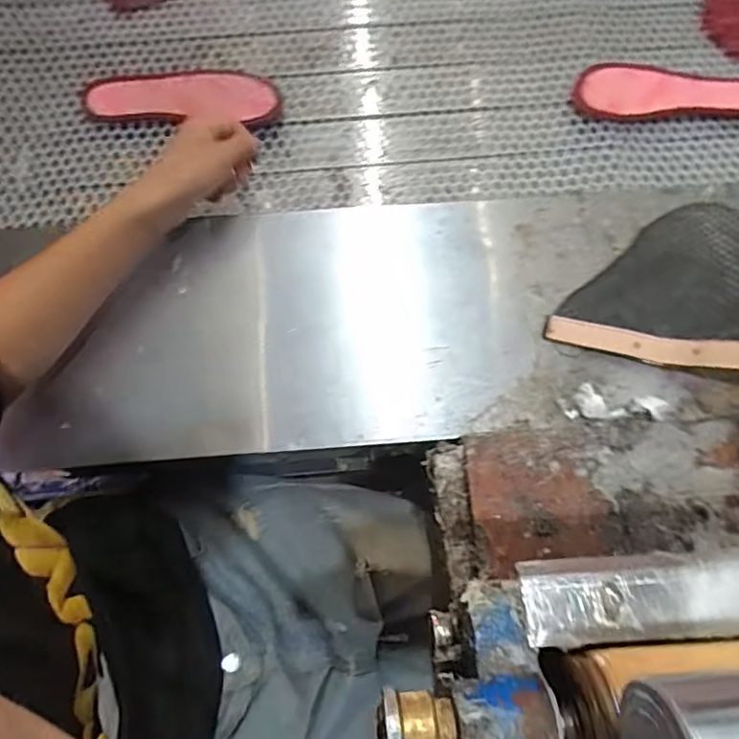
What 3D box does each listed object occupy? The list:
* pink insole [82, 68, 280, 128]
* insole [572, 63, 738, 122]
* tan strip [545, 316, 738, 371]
[{"bbox_3d":[-0.215,-0.313,0.664,0.221,0.025,0.085,2,68,3],"label":"pink insole"},{"bbox_3d":[0.350,-0.329,0.682,0.221,0.011,0.083,-4,74,-2],"label":"insole"},{"bbox_3d":[0.276,-0.021,0.527,0.216,0.042,0.028,10,70,30],"label":"tan strip"}]

